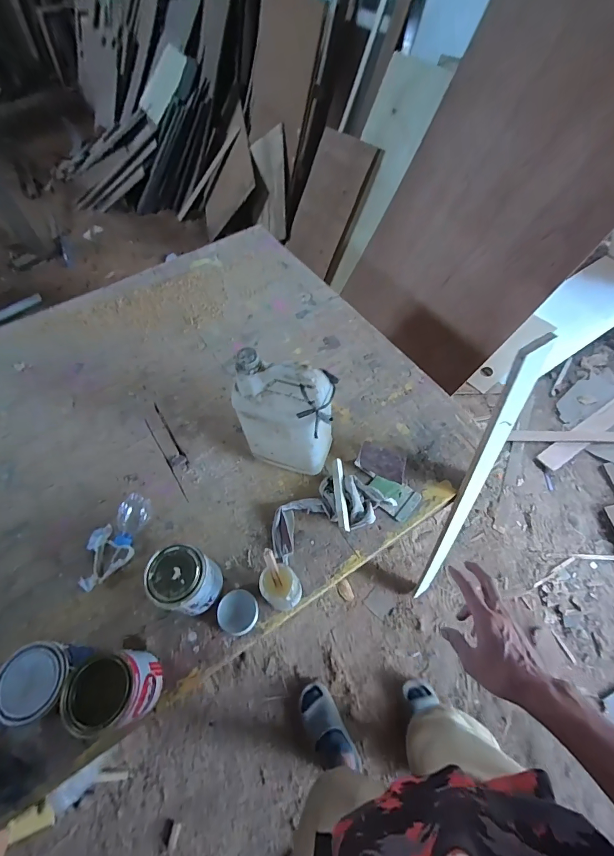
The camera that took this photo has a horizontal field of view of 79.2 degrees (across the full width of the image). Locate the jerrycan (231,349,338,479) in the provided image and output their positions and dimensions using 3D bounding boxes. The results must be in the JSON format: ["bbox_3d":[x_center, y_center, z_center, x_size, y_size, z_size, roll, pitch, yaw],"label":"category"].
[{"bbox_3d":[-0.037,-0.027,0.746,0.178,0.283,0.110,23,61,14],"label":"jerrycan"}]

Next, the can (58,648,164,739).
[{"bbox_3d":[-0.314,0.433,0.613,0.110,0.133,0.104,-14,60,-8],"label":"can"}]

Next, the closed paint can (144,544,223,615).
[{"bbox_3d":[-0.228,0.286,0.698,0.102,0.134,0.101,0,59,0],"label":"closed paint can"}]

